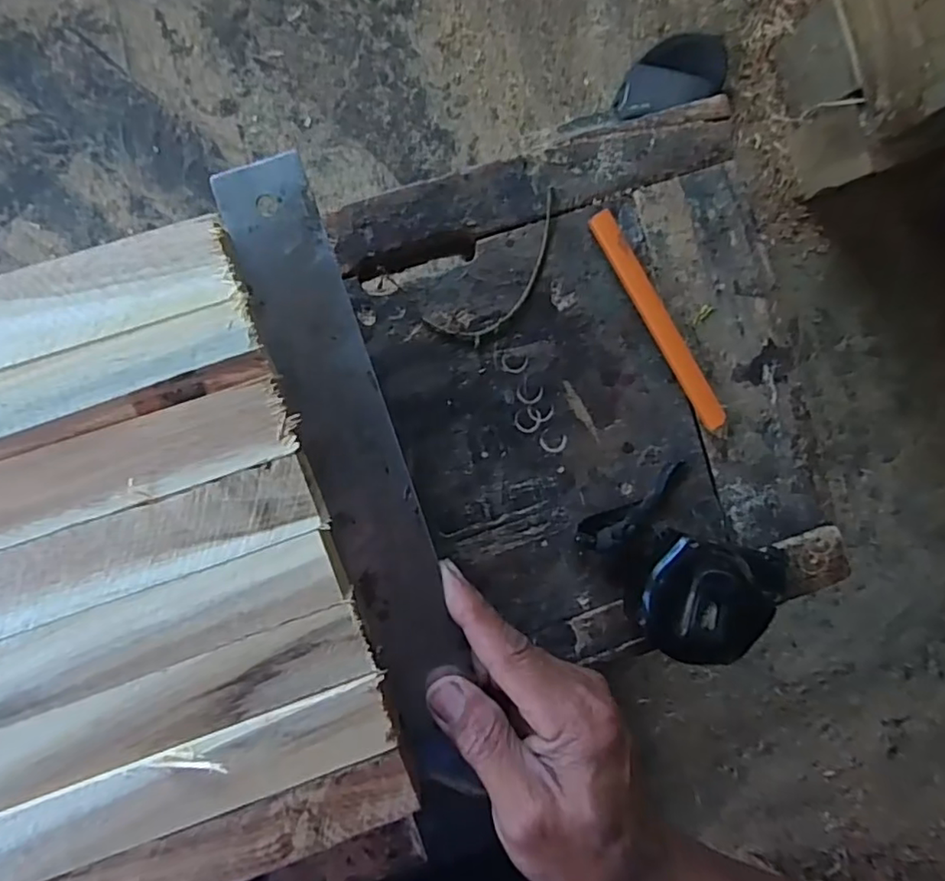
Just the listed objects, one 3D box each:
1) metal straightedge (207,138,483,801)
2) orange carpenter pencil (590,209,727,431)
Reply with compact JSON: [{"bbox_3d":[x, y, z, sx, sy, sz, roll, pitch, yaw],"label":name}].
[{"bbox_3d":[-0.043,0.023,0.247,0.040,0.007,0.270,-16,97,-4],"label":"metal straightedge"},{"bbox_3d":[0.092,-0.058,0.291,0.012,0.009,0.117,-33,97,-2],"label":"orange carpenter pencil"}]

